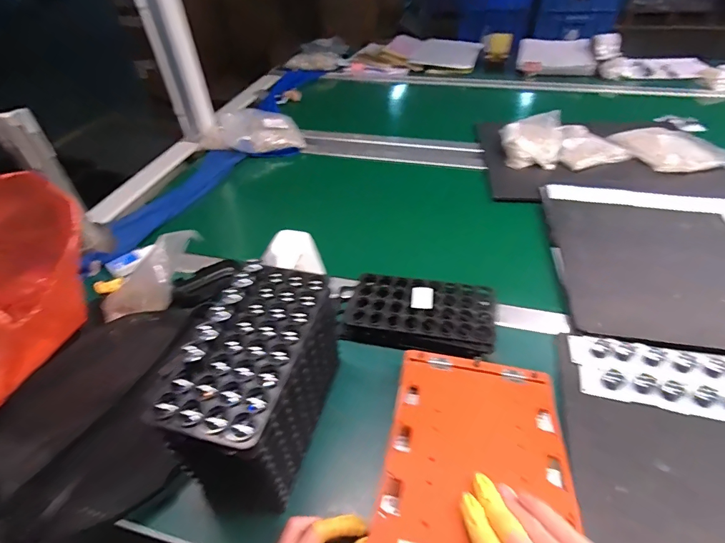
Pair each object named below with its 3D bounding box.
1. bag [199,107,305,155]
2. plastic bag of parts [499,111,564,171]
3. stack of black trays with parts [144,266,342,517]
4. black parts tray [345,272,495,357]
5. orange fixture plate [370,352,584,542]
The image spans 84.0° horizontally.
[{"bbox_3d":[-0.281,-0.343,1.012,0.240,0.056,0.172,-14,44,-11],"label":"bag"},{"bbox_3d":[0.380,-0.299,0.902,0.128,0.058,0.173,8,45,13],"label":"plastic bag of parts"},{"bbox_3d":[-0.102,0.117,0.428,0.109,0.163,0.198,6,44,11],"label":"stack of black trays with parts"},{"bbox_3d":[0.078,0.062,0.568,0.209,0.040,0.118,3,44,8],"label":"black parts tray"},{"bbox_3d":[0.105,0.172,0.373,0.161,0.010,0.257,9,30,13],"label":"orange fixture plate"}]

